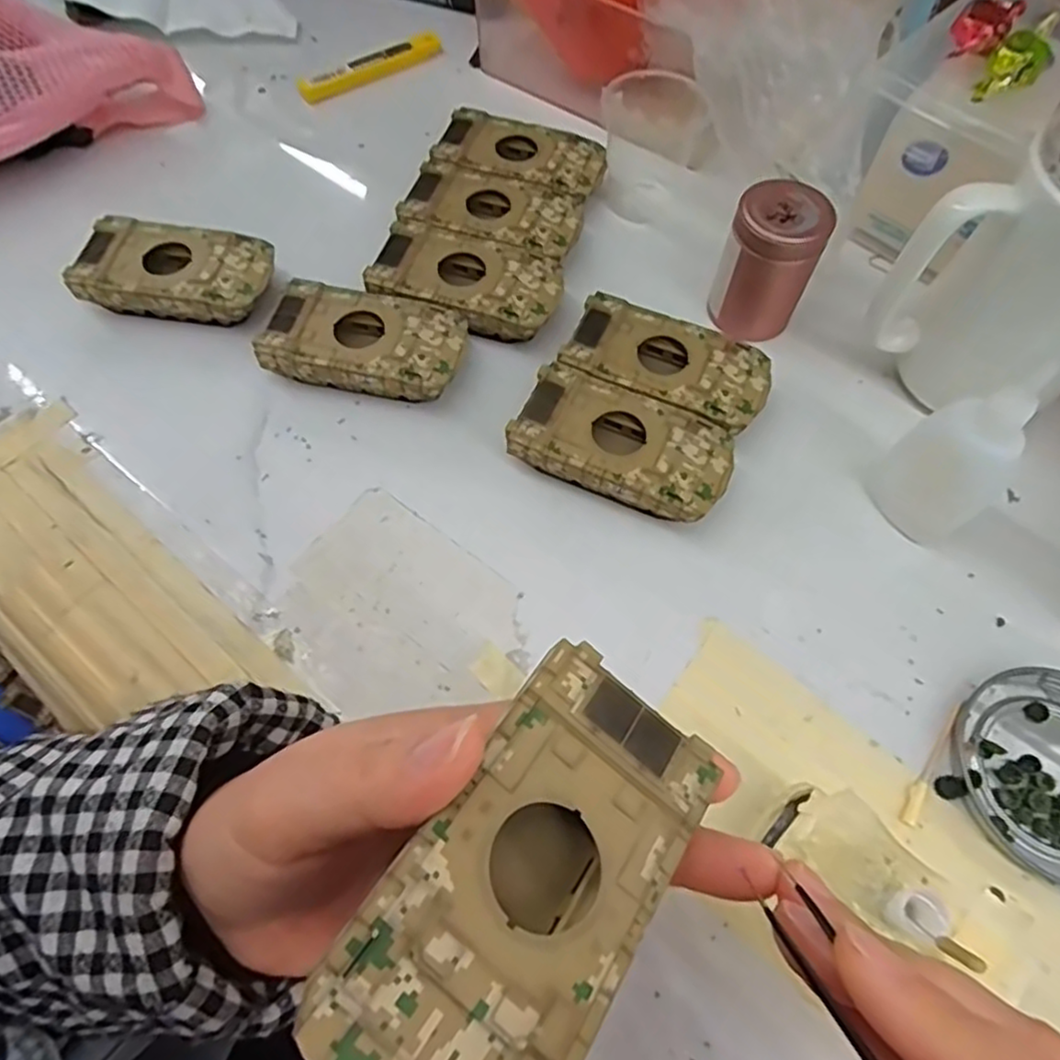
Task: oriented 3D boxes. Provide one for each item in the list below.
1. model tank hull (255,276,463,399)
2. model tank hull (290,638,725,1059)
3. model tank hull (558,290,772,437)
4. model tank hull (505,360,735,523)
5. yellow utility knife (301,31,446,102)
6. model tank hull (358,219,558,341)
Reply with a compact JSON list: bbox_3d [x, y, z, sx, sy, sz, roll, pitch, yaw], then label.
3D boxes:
[{"bbox_3d":[-0.080,-0.092,0.342,0.092,0.027,0.051,12,63,5],"label":"model tank hull"},{"bbox_3d":[-0.002,0.076,0.149,0.051,0.023,0.095,38,59,1],"label":"model tank hull"},{"bbox_3d":[0.067,-0.077,0.337,0.094,0.026,0.050,22,64,10],"label":"model tank hull"},{"bbox_3d":[0.042,-0.036,0.317,0.095,0.026,0.052,22,65,10],"label":"model tank hull"},{"bbox_3d":[-0.108,-0.313,0.459,0.103,0.010,0.016,-32,68,-16],"label":"yellow utility knife"},{"bbox_3d":[-0.032,-0.127,0.361,0.094,0.027,0.050,17,64,7],"label":"model tank hull"}]

